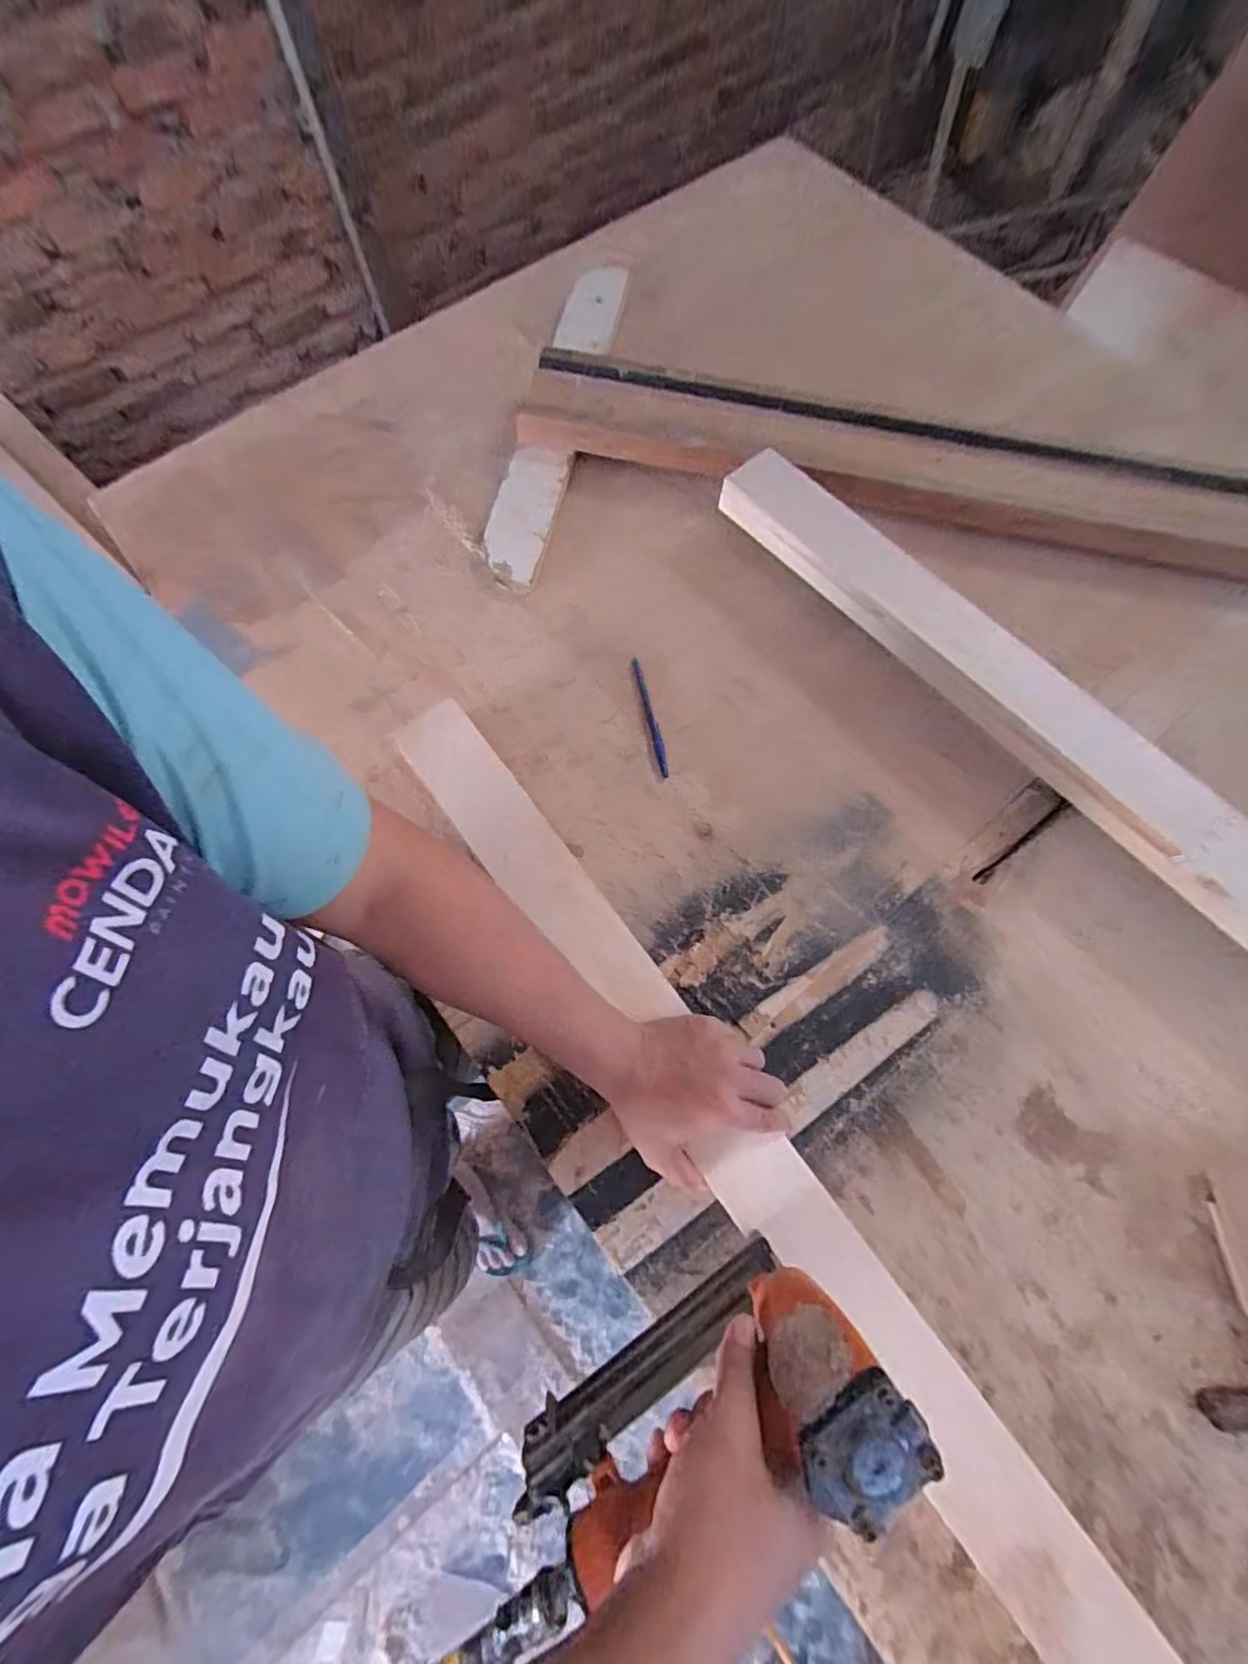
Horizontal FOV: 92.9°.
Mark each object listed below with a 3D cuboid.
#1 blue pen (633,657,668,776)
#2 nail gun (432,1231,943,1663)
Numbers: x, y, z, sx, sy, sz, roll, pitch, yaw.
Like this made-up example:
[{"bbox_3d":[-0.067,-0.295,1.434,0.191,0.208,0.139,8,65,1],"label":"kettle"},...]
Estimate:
[{"bbox_3d":[0.030,-0.128,0.653,0.011,0.007,0.146,-12,72,-2],"label":"blue pen"},{"bbox_3d":[0.024,0.372,0.345,0.274,0.159,0.076,-33,74,-8],"label":"nail gun"}]

